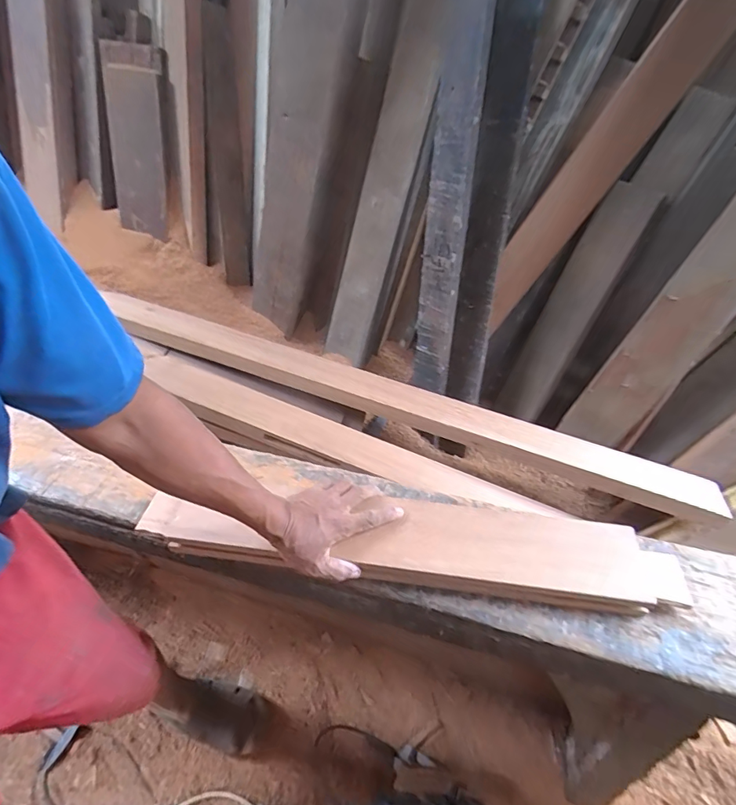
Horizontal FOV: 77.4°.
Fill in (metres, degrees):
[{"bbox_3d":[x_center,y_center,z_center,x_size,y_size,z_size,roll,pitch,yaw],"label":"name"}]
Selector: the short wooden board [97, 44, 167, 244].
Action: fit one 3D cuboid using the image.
[{"bbox_3d":[-0.574,-0.635,1.143,0.143,0.408,0.021,10,26,1],"label":"short wooden board"}]

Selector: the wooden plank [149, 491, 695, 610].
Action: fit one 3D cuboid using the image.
[{"bbox_3d":[0.045,0.178,0.609,0.688,0.031,0.111,6,39,5],"label":"wooden plank"}]

